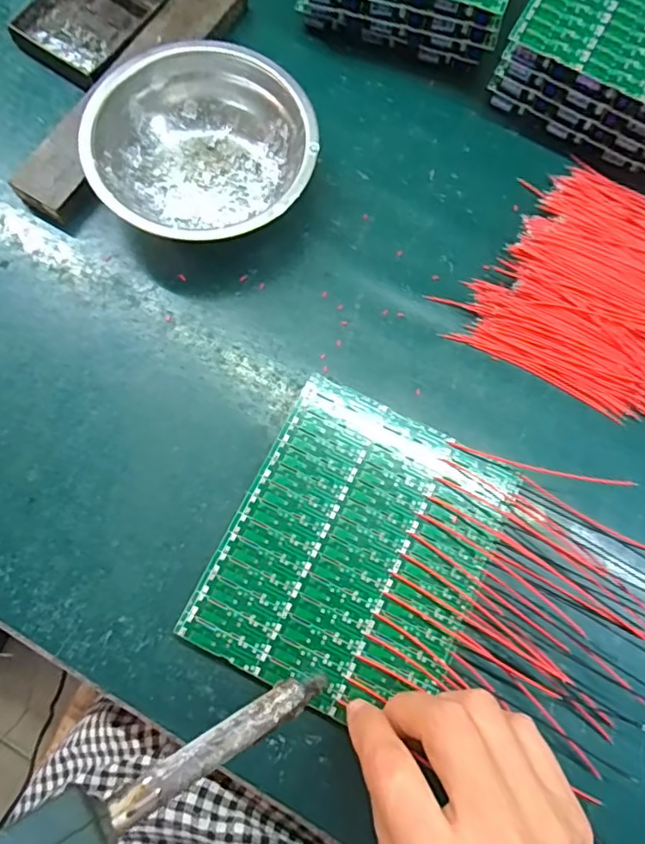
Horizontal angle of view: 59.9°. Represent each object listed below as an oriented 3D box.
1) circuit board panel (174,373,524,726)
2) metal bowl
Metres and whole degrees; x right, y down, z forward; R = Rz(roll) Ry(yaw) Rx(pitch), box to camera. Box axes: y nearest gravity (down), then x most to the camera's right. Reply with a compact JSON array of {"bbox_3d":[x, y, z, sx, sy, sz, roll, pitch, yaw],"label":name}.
[{"bbox_3d":[0.018,0.064,0.285,0.124,0.004,0.148,26,75,5],"label":"circuit board panel"},{"bbox_3d":[-0.069,-0.156,0.330,0.127,0.041,0.120,0,76,-2],"label":"metal bowl"}]

